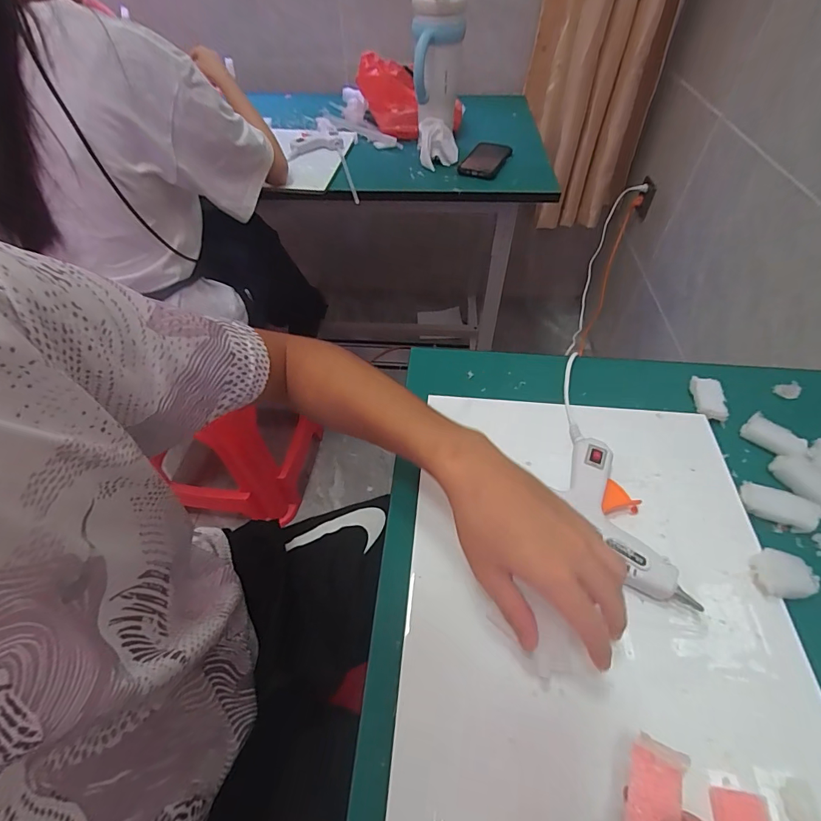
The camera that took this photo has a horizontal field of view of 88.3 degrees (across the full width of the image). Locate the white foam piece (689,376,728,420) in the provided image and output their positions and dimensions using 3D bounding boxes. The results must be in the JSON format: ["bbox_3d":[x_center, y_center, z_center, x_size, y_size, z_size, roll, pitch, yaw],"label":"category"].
[{"bbox_3d":[0.332,-0.015,0.471,0.031,0.008,0.054,8,51,7],"label":"white foam piece"}]

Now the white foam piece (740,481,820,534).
[{"bbox_3d":[0.336,0.088,0.387,0.061,0.019,0.027,23,55,19],"label":"white foam piece"}]

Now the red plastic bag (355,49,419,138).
[{"bbox_3d":[-0.045,-0.703,0.958,0.065,0.133,0.183,-31,57,-23],"label":"red plastic bag"}]

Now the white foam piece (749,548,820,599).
[{"bbox_3d":[0.303,0.134,0.344,0.049,0.017,0.036,17,70,0],"label":"white foam piece"}]

